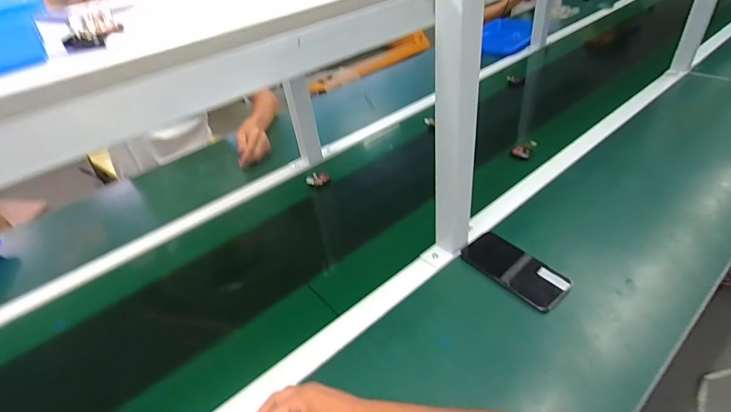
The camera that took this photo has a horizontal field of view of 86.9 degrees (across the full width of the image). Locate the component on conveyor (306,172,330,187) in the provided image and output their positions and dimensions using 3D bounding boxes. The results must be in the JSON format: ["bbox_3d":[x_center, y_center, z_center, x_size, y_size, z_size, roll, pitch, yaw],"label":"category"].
[{"bbox_3d":[-0.103,-0.059,0.843,0.050,0.017,0.028,-8,39,1],"label":"component on conveyor"}]

